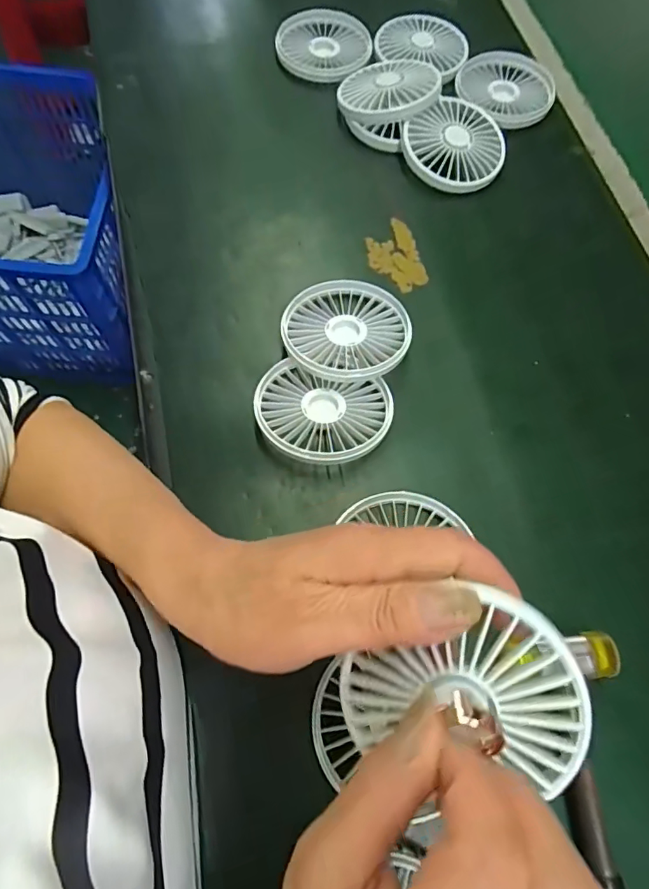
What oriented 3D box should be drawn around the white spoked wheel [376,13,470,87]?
[{"bbox_3d":[0.094,-0.386,0.472,0.087,0.012,0.088,1,69,-2],"label":"white spoked wheel"}]

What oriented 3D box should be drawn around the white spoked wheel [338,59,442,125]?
[{"bbox_3d":[0.058,-0.319,0.436,0.088,0.011,0.092,14,67,19],"label":"white spoked wheel"}]

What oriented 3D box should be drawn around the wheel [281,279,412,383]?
[{"bbox_3d":[0.015,-0.081,0.346,0.084,0.026,0.086,1,69,-2],"label":"wheel"}]

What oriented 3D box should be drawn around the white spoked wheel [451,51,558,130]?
[{"bbox_3d":[0.167,-0.334,0.457,0.079,0.023,0.086,-4,69,-4],"label":"white spoked wheel"}]

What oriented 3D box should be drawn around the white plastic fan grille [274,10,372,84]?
[{"bbox_3d":[0.000,-0.391,0.479,0.090,0.016,0.098,1,69,-2],"label":"white plastic fan grille"}]

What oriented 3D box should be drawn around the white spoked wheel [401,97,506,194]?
[{"bbox_3d":[0.114,-0.256,0.419,0.086,0.017,0.081,1,79,-5],"label":"white spoked wheel"}]

